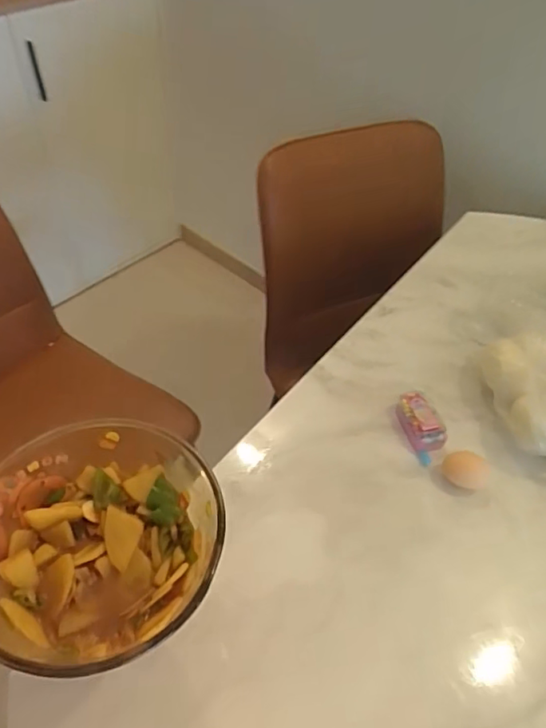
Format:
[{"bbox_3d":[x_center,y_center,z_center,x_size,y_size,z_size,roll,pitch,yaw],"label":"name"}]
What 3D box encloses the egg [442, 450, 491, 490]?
[{"bbox_3d":[0.232,0.127,0.633,0.053,0.046,0.036,30,64,20],"label":"egg"}]

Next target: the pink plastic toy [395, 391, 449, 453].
[{"bbox_3d":[0.189,0.075,0.680,0.044,0.025,0.079,-15,58,-7],"label":"pink plastic toy"}]

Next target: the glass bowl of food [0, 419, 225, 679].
[{"bbox_3d":[-0.131,0.128,0.398,0.165,0.075,0.178,-1,57,2],"label":"glass bowl of food"}]

